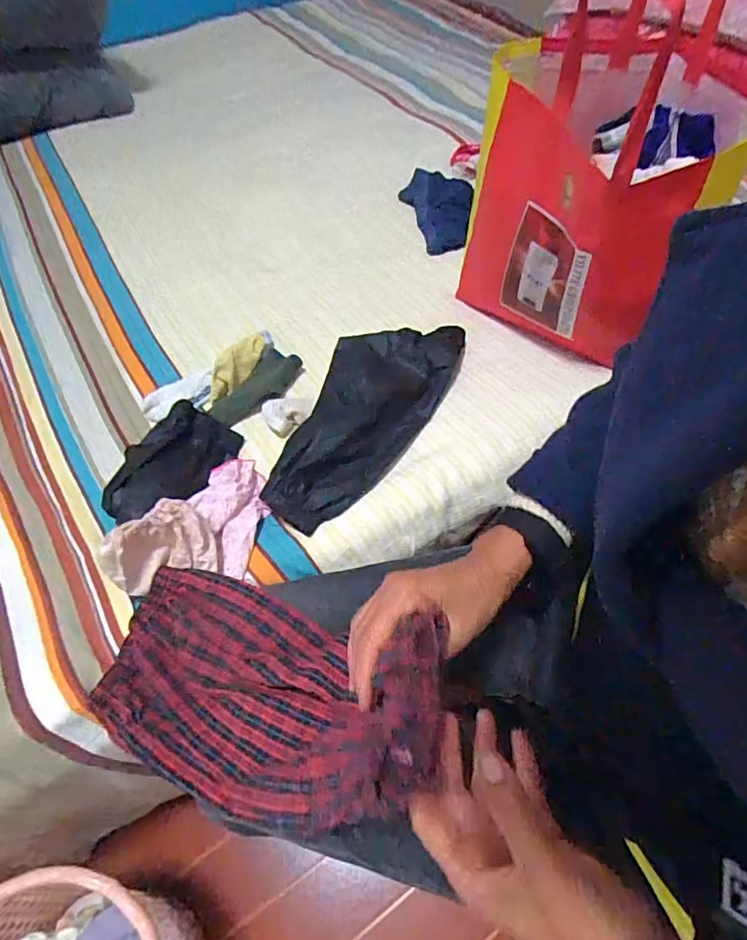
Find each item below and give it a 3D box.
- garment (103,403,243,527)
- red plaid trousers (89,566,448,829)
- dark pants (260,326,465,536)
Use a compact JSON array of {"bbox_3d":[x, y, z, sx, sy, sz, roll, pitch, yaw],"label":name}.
[{"bbox_3d":[-0.247,-0.010,0.597,0.122,0.065,0.169,18,59,14],"label":"garment"},{"bbox_3d":[-0.090,0.167,0.397,0.331,0.079,0.154,-7,48,40],"label":"red plaid trousers"},{"bbox_3d":[-0.008,-0.081,0.637,0.137,0.044,0.354,25,61,18],"label":"dark pants"}]

